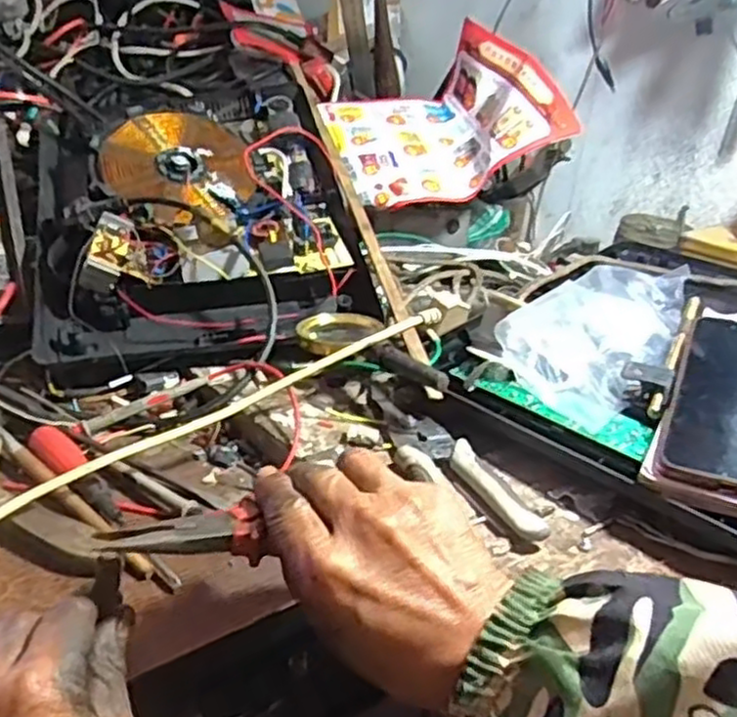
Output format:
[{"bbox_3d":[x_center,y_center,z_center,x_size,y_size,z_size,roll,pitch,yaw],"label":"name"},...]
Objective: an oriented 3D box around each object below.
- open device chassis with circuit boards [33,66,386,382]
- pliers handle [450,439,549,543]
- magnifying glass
[{"bbox_3d":[-0.167,-0.155,0.699,0.280,0.093,0.392,-7,54,-13],"label":"open device chassis with circuit boards"},{"bbox_3d":[0.077,0.084,0.463,0.017,0.018,0.099,-7,30,-24],"label":"pliers handle"},{"bbox_3d":[0.010,-0.011,0.560,0.140,0.021,0.057,22,31,29],"label":"magnifying glass"}]

